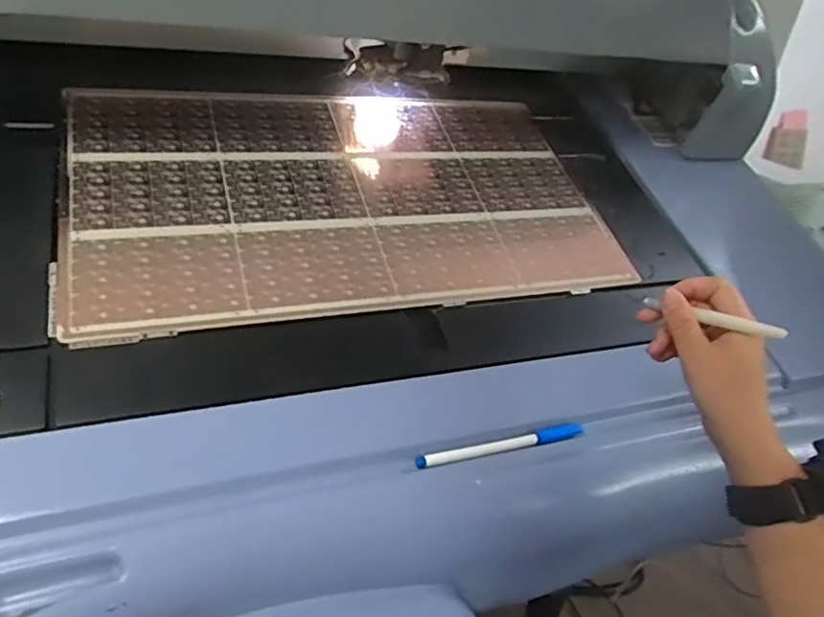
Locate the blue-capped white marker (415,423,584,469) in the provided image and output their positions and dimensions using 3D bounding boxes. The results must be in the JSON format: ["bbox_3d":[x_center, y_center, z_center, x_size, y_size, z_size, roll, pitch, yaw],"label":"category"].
[{"bbox_3d":[0.079,0.116,0.525,0.159,0.010,0.009,-6,32,-22],"label":"blue-capped white marker"}]

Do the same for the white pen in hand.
[{"bbox_3d":[0.222,0.006,0.455,0.103,0.009,0.007,19,30,41],"label":"white pen in hand"}]

